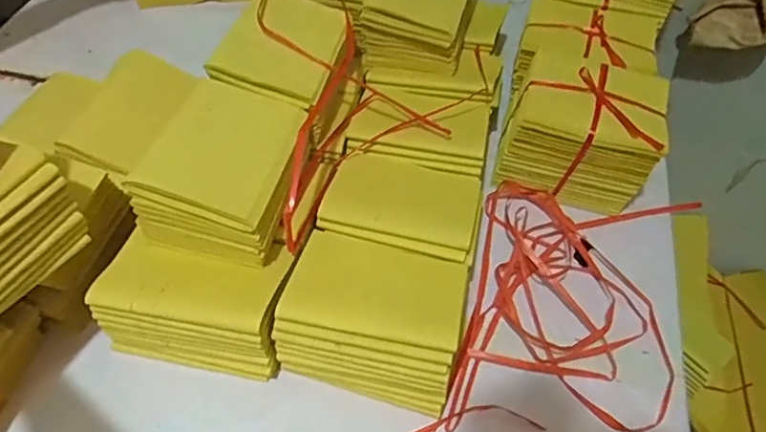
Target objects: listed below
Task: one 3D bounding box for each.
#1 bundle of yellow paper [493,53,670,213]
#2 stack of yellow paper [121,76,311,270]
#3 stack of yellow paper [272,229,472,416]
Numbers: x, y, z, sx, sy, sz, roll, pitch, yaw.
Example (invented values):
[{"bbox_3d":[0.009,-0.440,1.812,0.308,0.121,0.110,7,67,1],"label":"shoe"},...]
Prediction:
[{"bbox_3d":[0.232,-0.093,0.669,0.161,0.134,0.114,15,53,7],"label":"bundle of yellow paper"},{"bbox_3d":[-0.144,-0.049,0.525,0.120,0.055,0.172,13,53,5],"label":"stack of yellow paper"},{"bbox_3d":[-0.007,0.094,0.538,0.161,0.104,0.124,14,53,6],"label":"stack of yellow paper"}]

